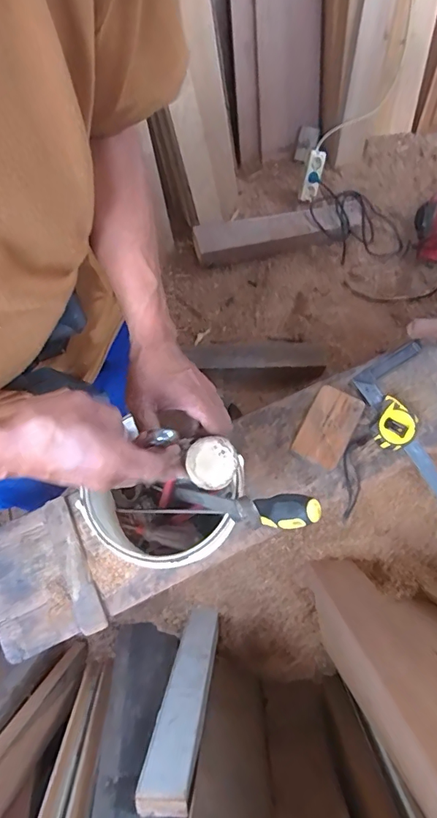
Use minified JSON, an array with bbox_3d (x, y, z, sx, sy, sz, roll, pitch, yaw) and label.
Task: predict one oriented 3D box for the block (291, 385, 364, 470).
[{"bbox_3d":[0.170,0.029,0.723,0.070,0.032,0.123,28,71,9],"label":"block"}]

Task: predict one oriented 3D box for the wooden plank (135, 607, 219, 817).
[{"bbox_3d":[-0.056,0.521,0.868,0.080,0.467,0.030,13,98,4],"label":"wooden plank"}]

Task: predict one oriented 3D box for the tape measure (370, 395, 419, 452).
[{"bbox_3d":[0.275,0.024,0.717,0.055,0.032,0.071,25,70,8],"label":"tape measure"}]

